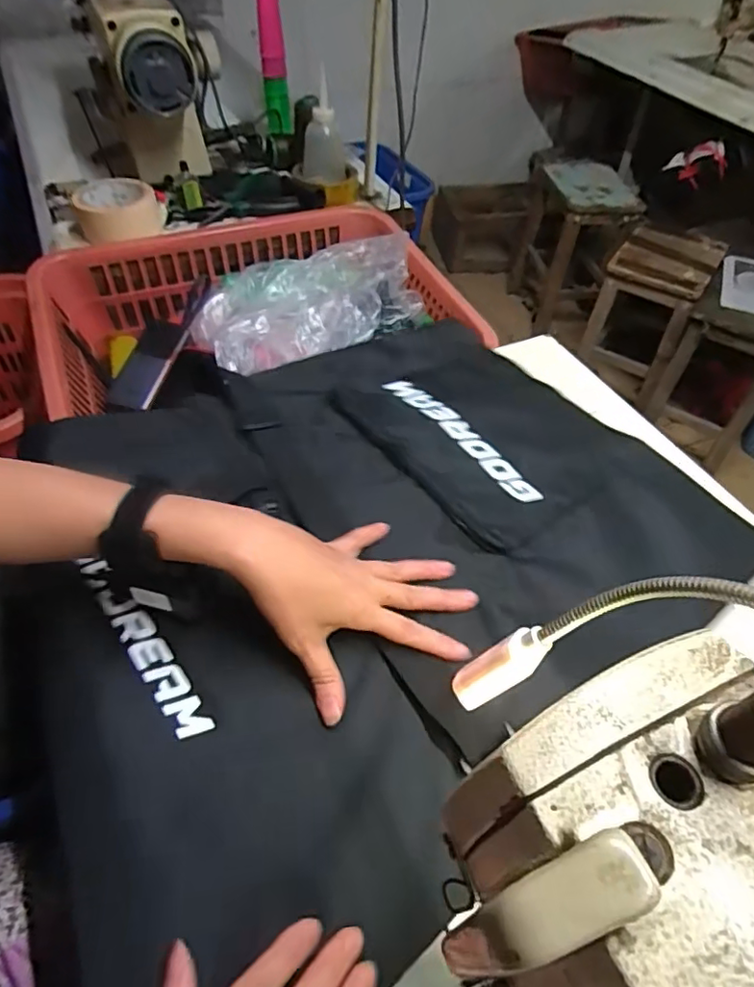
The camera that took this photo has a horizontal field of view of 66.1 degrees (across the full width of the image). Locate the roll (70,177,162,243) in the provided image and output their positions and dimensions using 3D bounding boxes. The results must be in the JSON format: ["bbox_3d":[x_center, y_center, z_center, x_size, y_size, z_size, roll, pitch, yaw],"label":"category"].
[{"bbox_3d":[-0.342,-0.377,0.771,0.108,0.053,0.092,-16,53,-16],"label":"roll"}]

